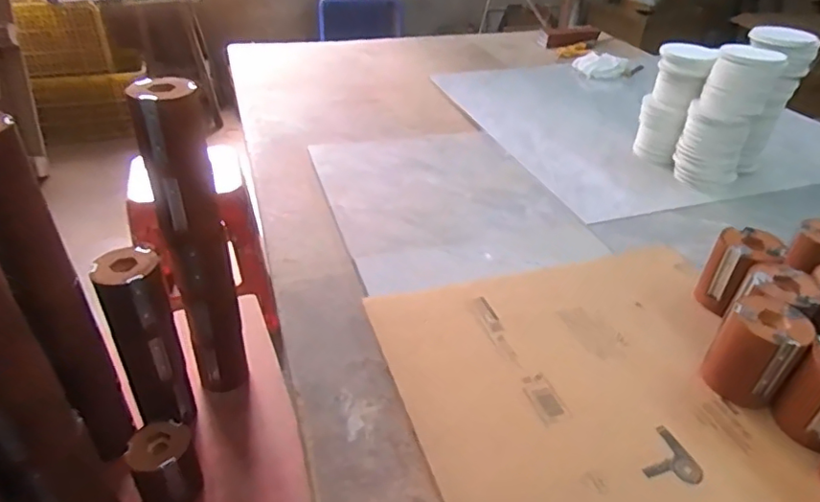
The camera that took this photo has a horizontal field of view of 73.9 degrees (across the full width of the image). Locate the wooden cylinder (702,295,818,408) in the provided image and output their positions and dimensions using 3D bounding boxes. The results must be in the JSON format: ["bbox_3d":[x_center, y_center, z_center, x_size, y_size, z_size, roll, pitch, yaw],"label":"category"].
[{"bbox_3d":[0.382,0.113,0.604,0.077,0.098,0.078,-25,44,-34],"label":"wooden cylinder"}]

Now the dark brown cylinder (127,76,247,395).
[{"bbox_3d":[-0.298,0.011,0.775,0.080,0.482,0.061,-11,37,-19],"label":"dark brown cylinder"}]

